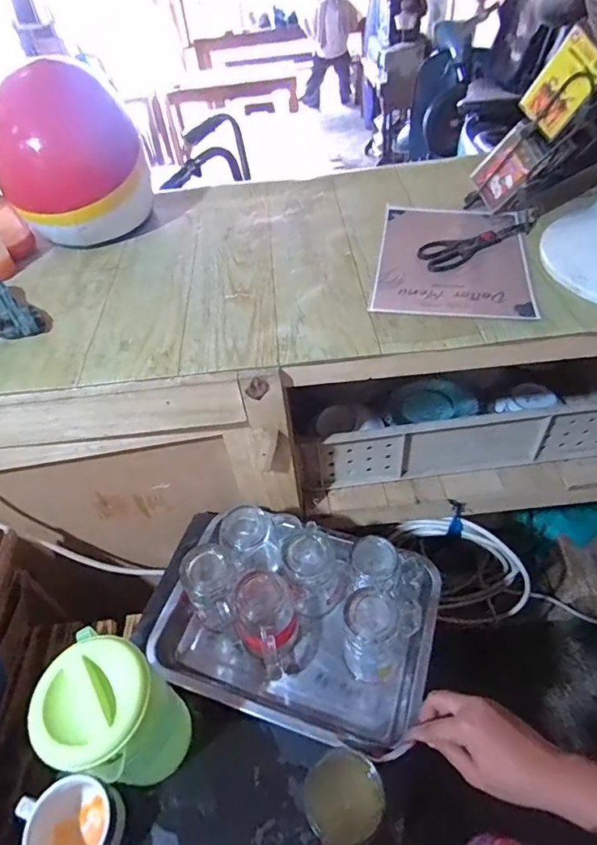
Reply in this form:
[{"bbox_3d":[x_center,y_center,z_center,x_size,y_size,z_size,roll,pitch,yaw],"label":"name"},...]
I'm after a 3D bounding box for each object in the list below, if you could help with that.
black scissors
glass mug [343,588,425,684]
[{"bbox_3d":[0.280,-0.274,0.726,0.218,0.006,0.068,-22,51,-13],"label":"black scissors"},{"bbox_3d":[0.103,0.252,0.578,0.090,0.106,0.071,-1,49,5],"label":"glass mug"}]

